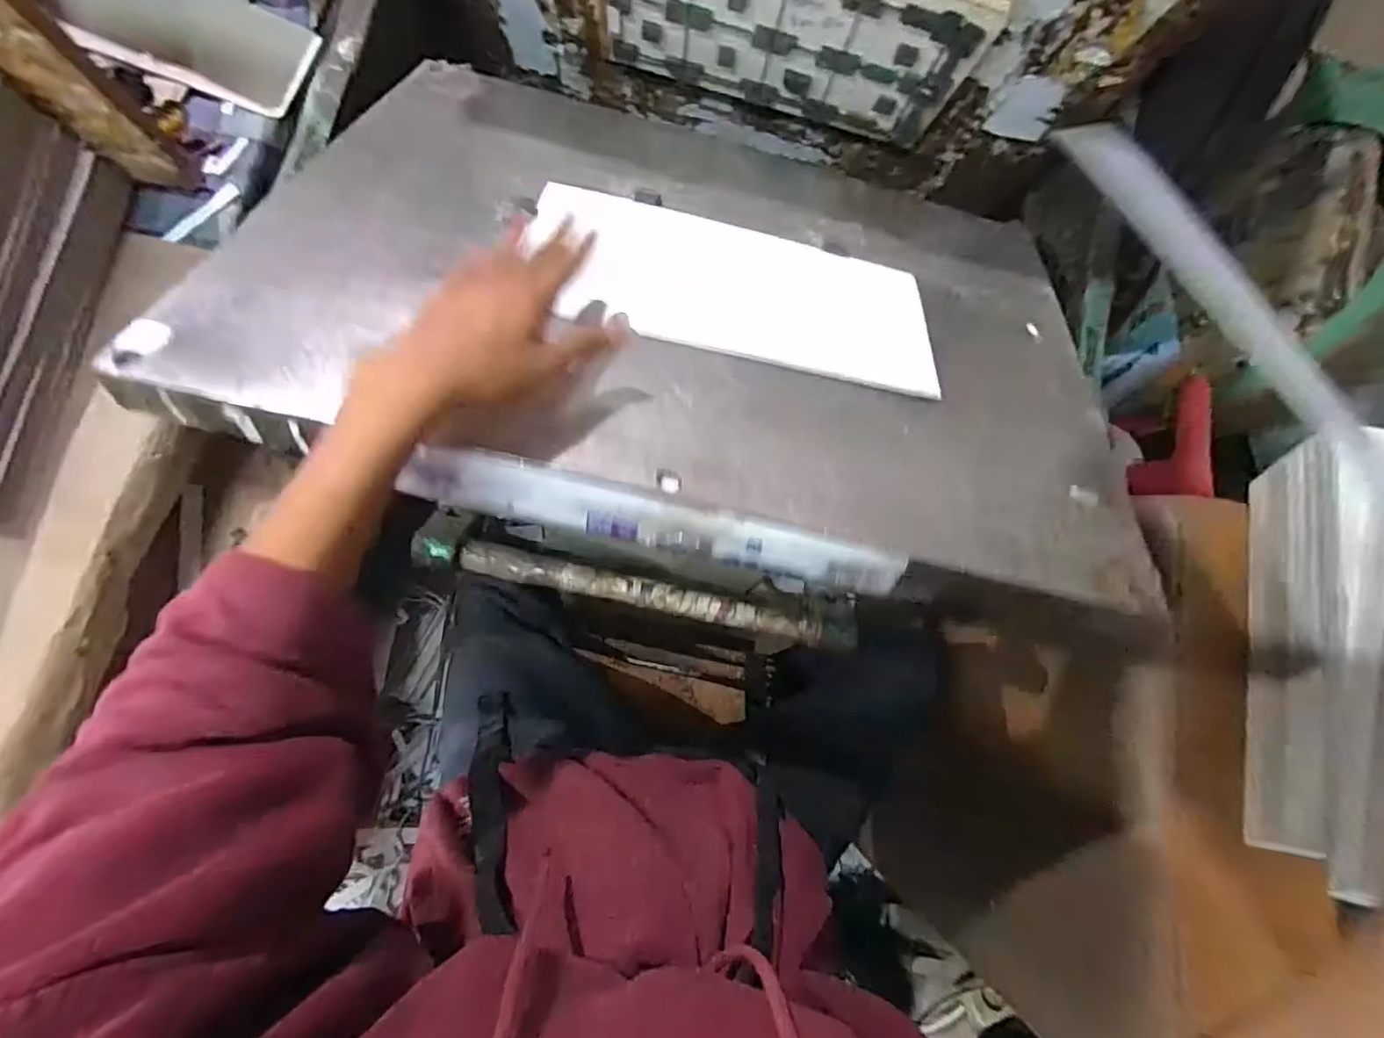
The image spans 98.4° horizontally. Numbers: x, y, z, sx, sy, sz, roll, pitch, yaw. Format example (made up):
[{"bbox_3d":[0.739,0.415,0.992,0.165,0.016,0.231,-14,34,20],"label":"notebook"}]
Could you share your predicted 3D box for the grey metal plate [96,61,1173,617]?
[{"bbox_3d":[0.006,-0.205,0.533,0.708,0.049,0.507,13,54,-4],"label":"grey metal plate"}]

